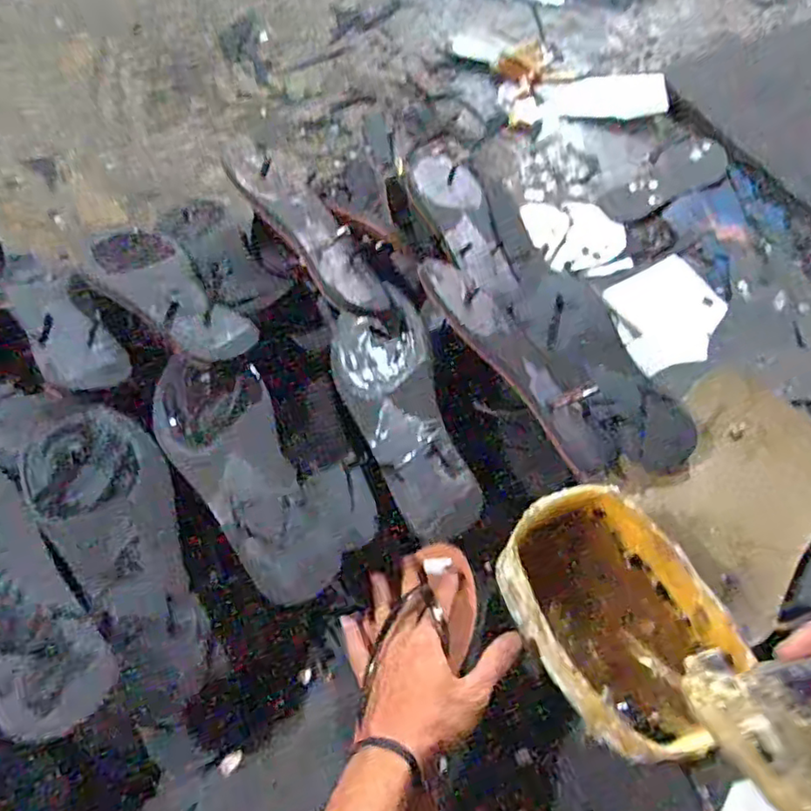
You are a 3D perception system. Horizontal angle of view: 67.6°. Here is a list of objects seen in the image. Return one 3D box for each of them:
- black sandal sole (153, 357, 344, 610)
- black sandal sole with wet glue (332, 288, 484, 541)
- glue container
[{"bbox_3d":[-0.135,0.059,0.522,0.091,0.018,0.227,-29,85,-18],"label":"black sandal sole"},{"bbox_3d":[-0.001,0.011,0.547,0.087,0.011,0.220,-22,80,9],"label":"black sandal sole with wet glue"},{"bbox_3d":[0.166,0.165,0.480,0.130,0.061,0.196,-26,66,-15],"label":"glue container"}]

